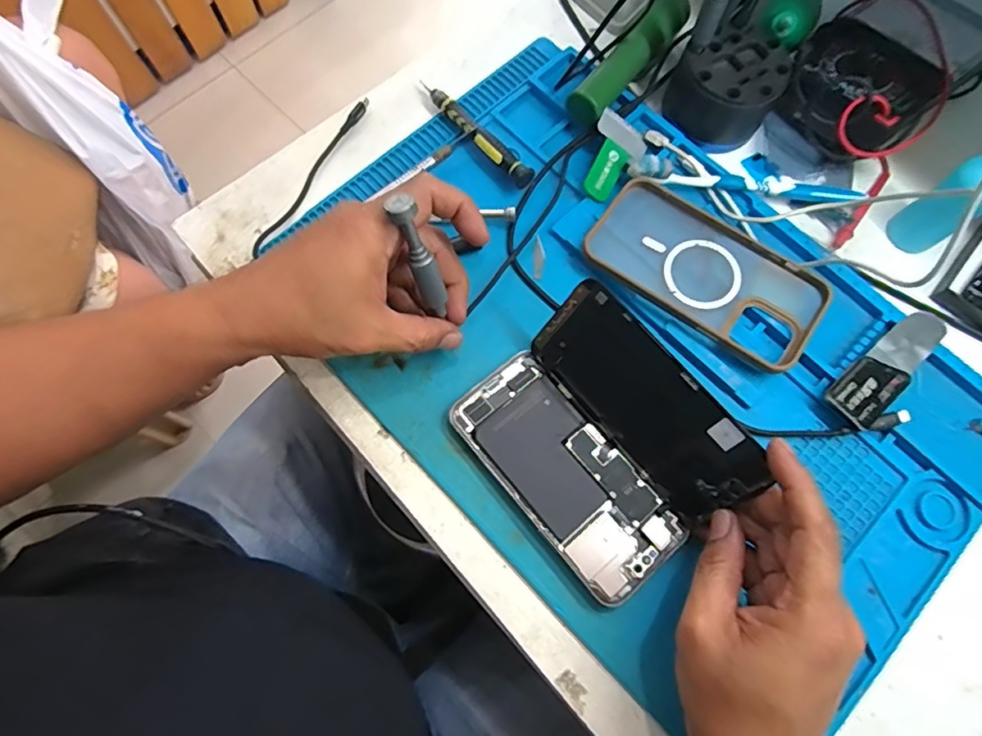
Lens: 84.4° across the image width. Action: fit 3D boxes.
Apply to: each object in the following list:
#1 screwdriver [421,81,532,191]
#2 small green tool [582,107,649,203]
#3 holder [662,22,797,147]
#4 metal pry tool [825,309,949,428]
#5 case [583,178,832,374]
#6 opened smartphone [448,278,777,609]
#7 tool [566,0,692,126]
[{"bbox_3d":[-0.014,-0.185,0.421,0.016,0.019,0.130,-38,78,-12],"label":"screwdriver"},{"bbox_3d":[0.089,-0.163,0.415,0.042,0.011,0.064,41,88,-8],"label":"small green tool"},{"bbox_3d":[0.186,-0.223,0.429,0.078,0.054,0.071,1,73,-2],"label":"holder"},{"bbox_3d":[0.279,-0.003,0.375,0.112,0.005,0.034,-39,74,-16],"label":"metal pry tool"},{"bbox_3d":[0.155,-0.073,0.391,0.163,0.018,0.088,34,75,8],"label":"case"},{"bbox_3d":[0.065,0.045,0.327,0.116,0.063,0.156,-38,78,-12],"label":"opened smartphone"},{"bbox_3d":[0.117,-0.251,0.438,0.030,0.033,0.155,37,75,9],"label":"tool"}]

